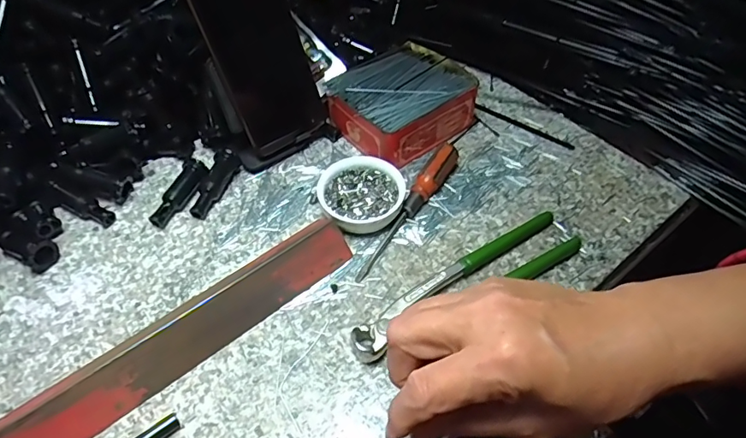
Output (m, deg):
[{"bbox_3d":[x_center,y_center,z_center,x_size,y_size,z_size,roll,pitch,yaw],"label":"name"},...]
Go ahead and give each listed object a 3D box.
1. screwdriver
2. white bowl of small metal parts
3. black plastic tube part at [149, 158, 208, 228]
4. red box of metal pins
[{"bbox_3d":[0.030,-0.010,0.418,0.019,0.025,0.149,28,57,21],"label":"screwdriver"},{"bbox_3d":[-0.010,-0.021,0.426,0.070,0.027,0.068,-1,52,1],"label":"white bowl of small metal parts"},{"bbox_3d":[-0.167,-0.022,0.431,0.022,0.019,0.066,16,54,13],"label":"black plastic tube part"},{"bbox_3d":[0.029,-0.114,0.487,0.125,0.050,0.101,-33,58,-23],"label":"red box of metal pins"}]

